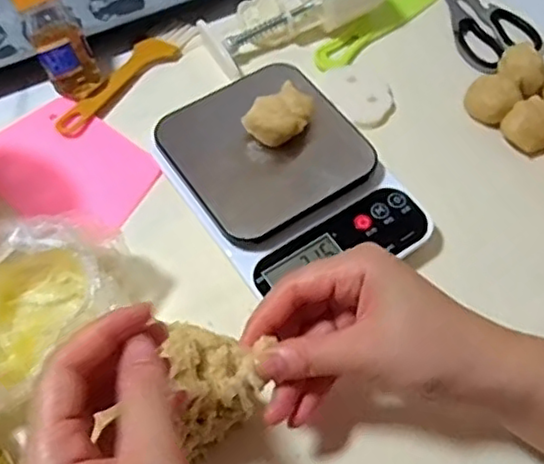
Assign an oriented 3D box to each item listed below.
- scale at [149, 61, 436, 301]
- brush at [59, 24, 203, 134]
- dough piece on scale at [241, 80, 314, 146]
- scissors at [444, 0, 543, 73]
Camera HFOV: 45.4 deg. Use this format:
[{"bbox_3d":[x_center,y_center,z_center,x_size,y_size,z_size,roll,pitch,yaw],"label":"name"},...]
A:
[{"bbox_3d":[0.009,-0.033,0.452,0.127,0.037,0.172,-33,66,-18],"label":"scale"},{"bbox_3d":[-0.118,-0.128,0.521,0.031,0.008,0.143,37,66,18],"label":"brush"},{"bbox_3d":[0.007,-0.079,0.447,0.036,0.029,0.045,32,65,16],"label":"dough piece on scale"},{"bbox_3d":[0.159,-0.206,0.576,0.067,0.011,0.167,-29,65,-16],"label":"scissors"}]

